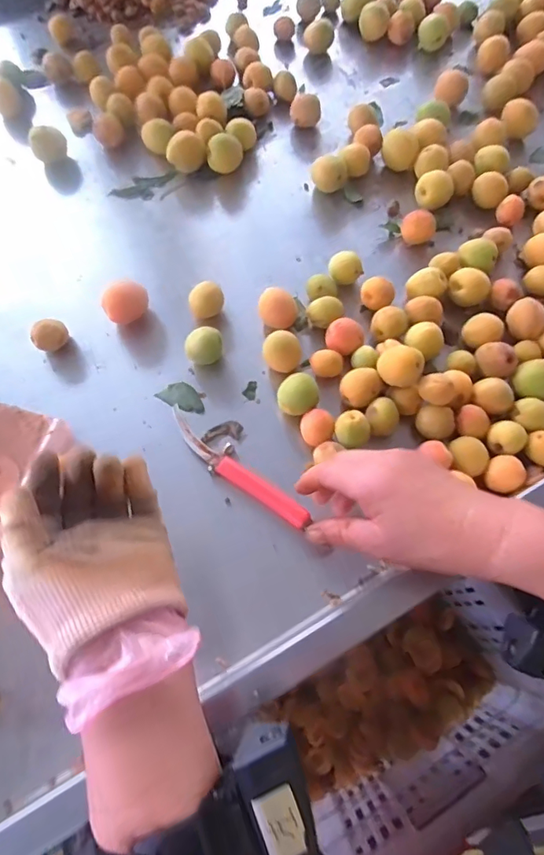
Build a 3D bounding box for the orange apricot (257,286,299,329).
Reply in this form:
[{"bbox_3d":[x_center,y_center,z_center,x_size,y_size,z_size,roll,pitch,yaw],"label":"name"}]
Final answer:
[{"bbox_3d":[0.006,-0.122,0.505,0.039,0.036,0.034,-2,69,-1],"label":"orange apricot"}]

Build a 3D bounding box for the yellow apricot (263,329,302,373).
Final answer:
[{"bbox_3d":[0.010,-0.075,0.483,0.037,0.033,0.032,-2,69,-1],"label":"yellow apricot"}]

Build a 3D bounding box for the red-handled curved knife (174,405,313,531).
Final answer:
[{"bbox_3d":[-0.035,0.037,0.442,0.169,0.012,0.029,36,73,16],"label":"red-handled curved knife"}]

